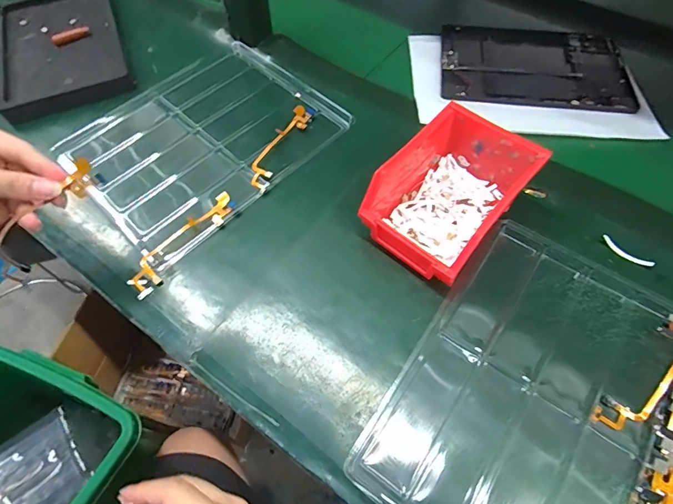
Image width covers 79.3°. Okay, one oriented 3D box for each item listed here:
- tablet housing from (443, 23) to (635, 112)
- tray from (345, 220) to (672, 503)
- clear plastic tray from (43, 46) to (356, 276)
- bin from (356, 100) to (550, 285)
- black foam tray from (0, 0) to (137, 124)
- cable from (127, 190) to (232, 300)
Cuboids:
[{"bbox_3d":[0.261,-0.250,0.547,0.236,0.016,0.175,5,60,3],"label":"tablet housing"},{"bbox_3d":[0.174,0.118,0.318,0.222,0.014,0.273,32,65,18],"label":"tray"},{"bbox_3d":[-0.150,-0.135,0.468,0.219,0.008,0.271,40,67,21],"label":"clear plastic tray"},{"bbox_3d":[0.103,-0.051,0.381,0.102,0.074,0.139,38,67,20],"label":"bin"},{"bbox_3d":[-0.372,-0.282,0.547,0.151,0.020,0.248,-20,62,-12],"label":"black foam tray"},{"bbox_3d":[-0.150,-0.012,0.397,0.029,0.008,0.129,32,65,18],"label":"cable"}]

